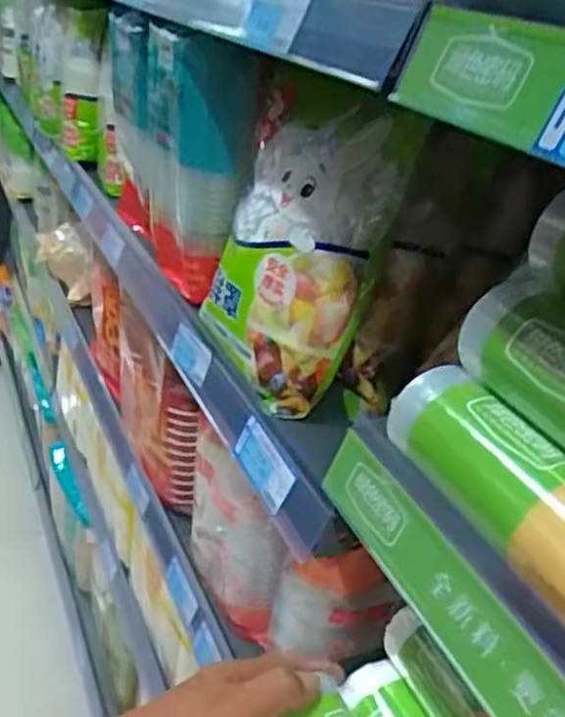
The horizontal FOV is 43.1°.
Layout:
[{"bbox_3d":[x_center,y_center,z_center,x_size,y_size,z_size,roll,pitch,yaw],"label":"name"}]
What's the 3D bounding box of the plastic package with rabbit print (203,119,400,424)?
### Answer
[{"bbox_3d":[0.006,-0.080,0.557,0.081,0.198,0.135,-10,33,-27],"label":"plastic package with rabbit print"}]

